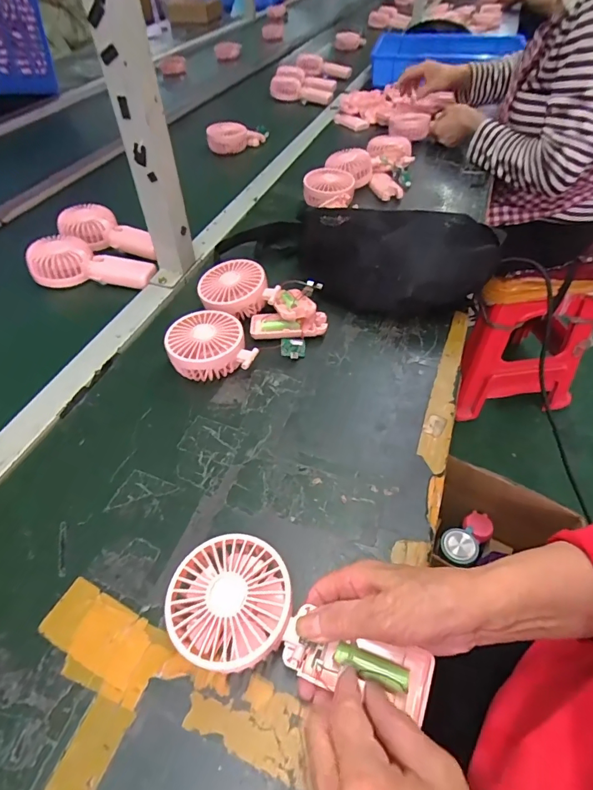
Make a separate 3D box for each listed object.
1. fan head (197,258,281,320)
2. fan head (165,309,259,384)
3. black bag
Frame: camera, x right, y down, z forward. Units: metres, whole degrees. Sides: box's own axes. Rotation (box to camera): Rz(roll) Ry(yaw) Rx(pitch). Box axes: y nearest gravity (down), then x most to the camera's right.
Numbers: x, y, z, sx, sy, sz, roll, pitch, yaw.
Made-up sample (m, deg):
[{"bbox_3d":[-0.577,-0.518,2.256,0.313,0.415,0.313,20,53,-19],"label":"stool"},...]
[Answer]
[{"bbox_3d":[-0.079,-0.140,0.575,0.097,0.048,0.081,-14,50,-11],"label":"fan head"},{"bbox_3d":[-0.103,-0.055,0.509,0.091,0.044,0.094,-22,52,-17],"label":"fan head"},{"bbox_3d":[0.062,-0.199,0.584,0.372,0.108,0.131,23,53,20],"label":"black bag"}]

